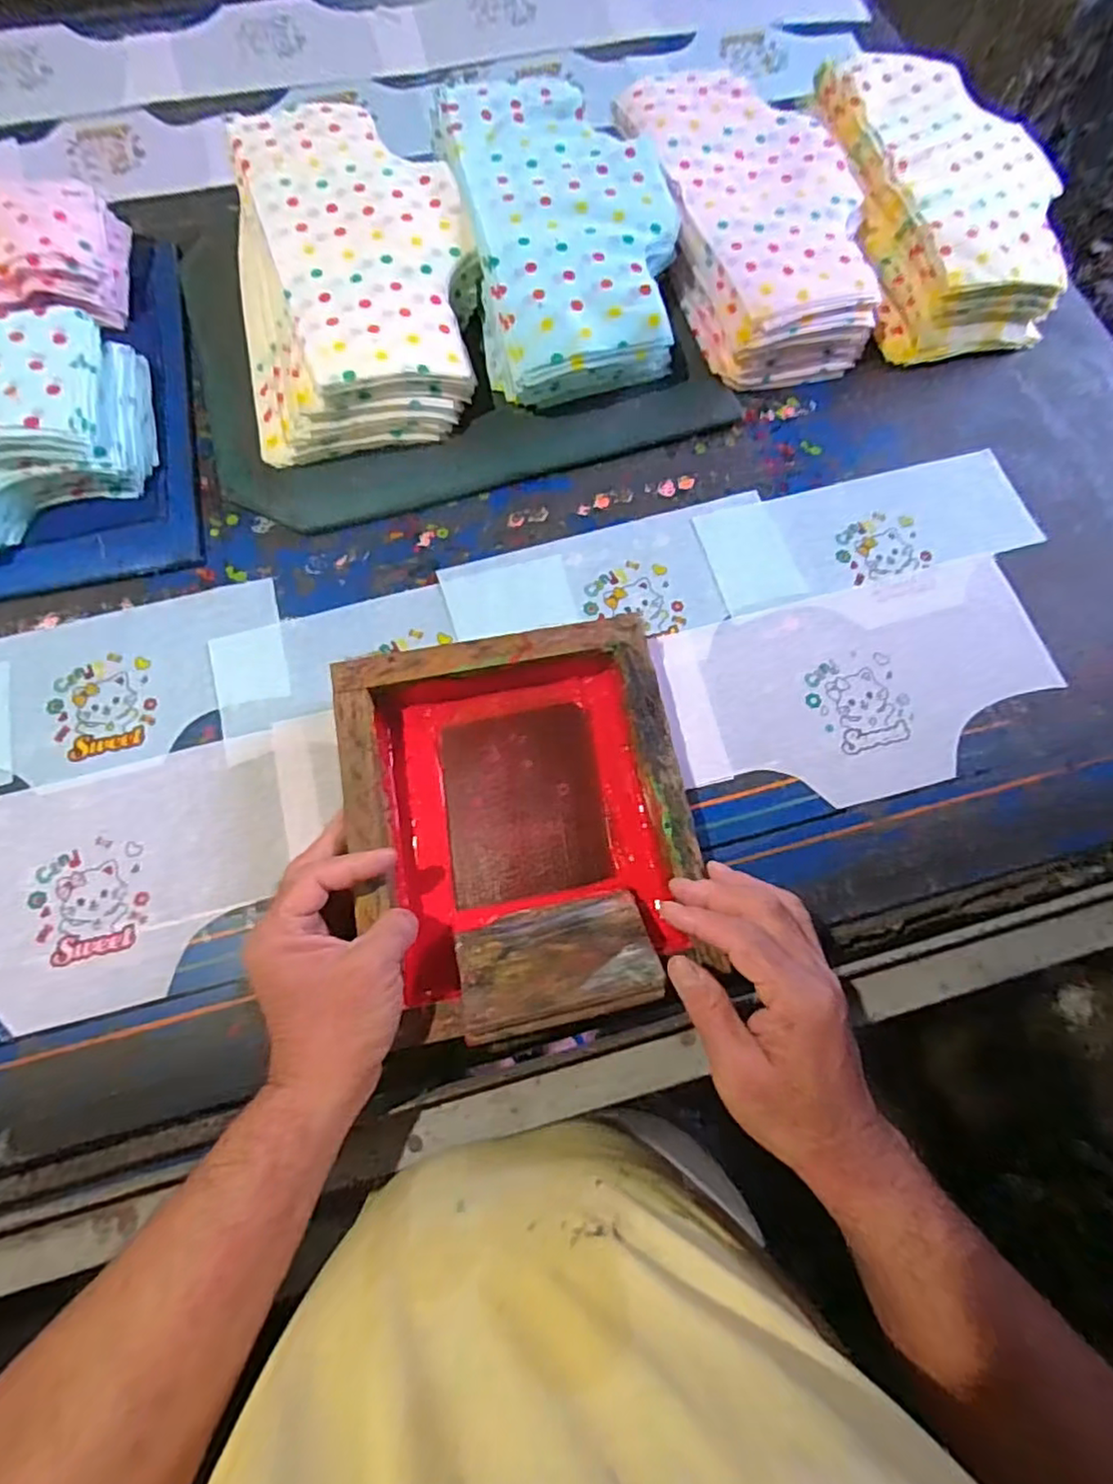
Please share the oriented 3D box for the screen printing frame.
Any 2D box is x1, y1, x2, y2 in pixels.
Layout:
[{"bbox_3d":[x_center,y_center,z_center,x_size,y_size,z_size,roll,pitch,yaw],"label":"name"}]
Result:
[{"bbox_3d":[-0.022,0.052,0.447,0.219,0.076,0.251,-11,70,-5],"label":"screen printing frame"}]

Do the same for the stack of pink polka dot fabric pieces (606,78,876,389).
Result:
[{"bbox_3d":[0.184,-0.495,0.624,0.182,0.076,0.335,-15,73,-6],"label":"stack of pink polka dot fabric pieces"}]

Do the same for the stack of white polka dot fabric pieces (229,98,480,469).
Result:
[{"bbox_3d":[-0.178,-0.406,0.577,0.205,0.089,0.342,-12,73,-5],"label":"stack of white polka dot fabric pieces"}]

